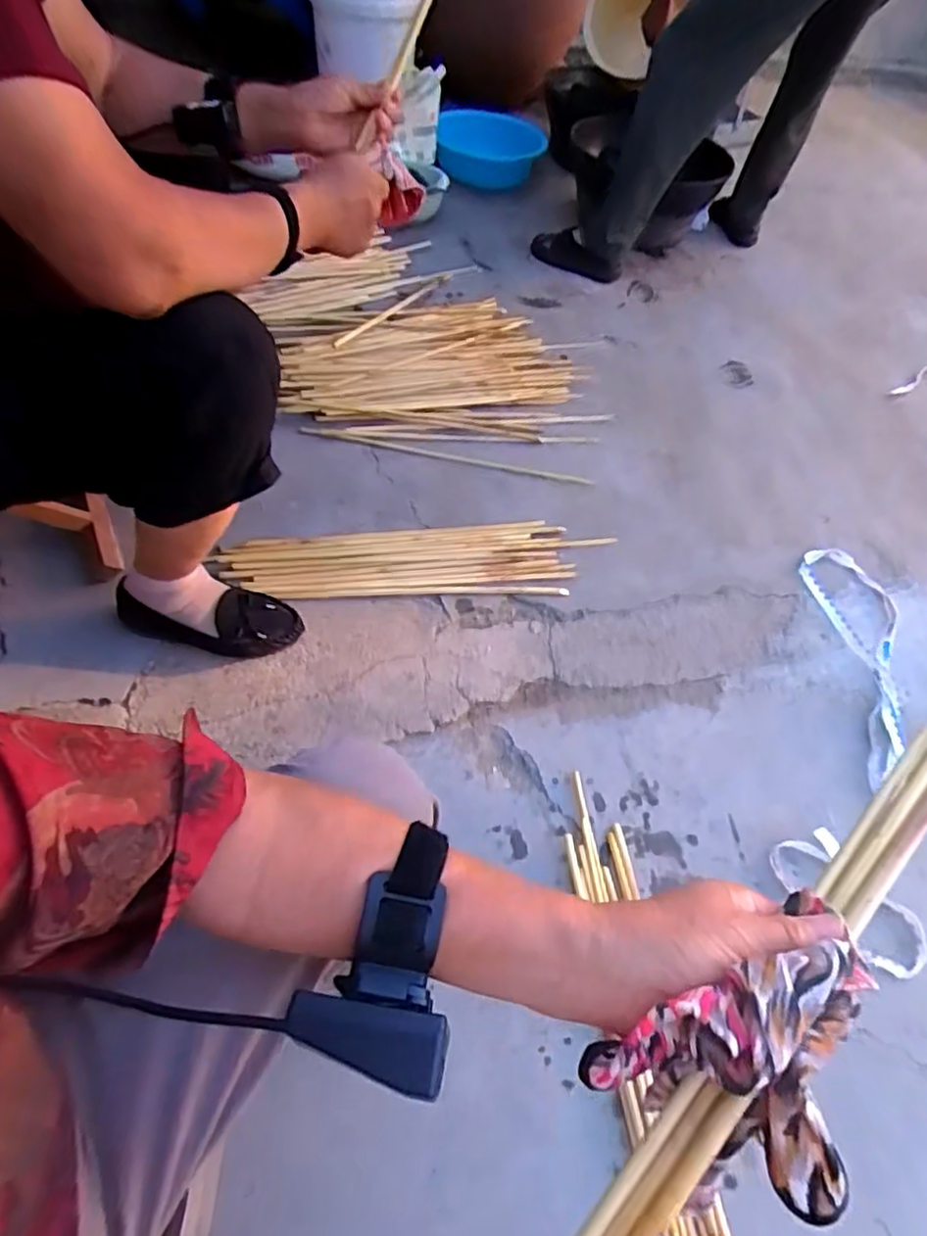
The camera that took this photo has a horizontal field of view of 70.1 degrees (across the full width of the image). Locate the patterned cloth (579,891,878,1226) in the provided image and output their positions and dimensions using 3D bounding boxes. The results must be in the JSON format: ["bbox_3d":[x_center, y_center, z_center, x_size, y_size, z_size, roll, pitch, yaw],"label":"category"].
[{"bbox_3d":[0.131,0.195,0.287,0.132,0.074,0.096,-25,60,-19],"label":"patterned cloth"}]

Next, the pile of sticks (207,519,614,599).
[{"bbox_3d":[-0.066,-0.096,1.051,0.616,0.036,0.143,1,55,-9],"label":"pile of sticks"}]

